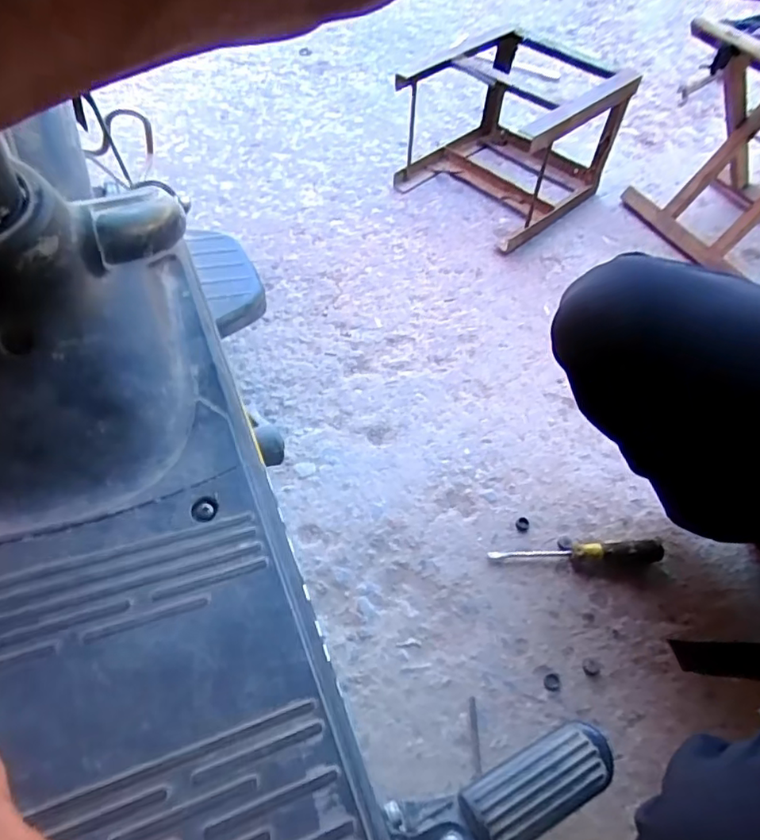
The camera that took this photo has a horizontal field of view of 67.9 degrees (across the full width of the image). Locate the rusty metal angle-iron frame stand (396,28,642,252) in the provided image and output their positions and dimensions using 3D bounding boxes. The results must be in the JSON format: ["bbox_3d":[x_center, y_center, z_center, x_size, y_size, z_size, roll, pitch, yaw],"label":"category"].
[{"bbox_3d":[0.246,-0.520,1.007,0.295,0.220,0.342,39,62,21],"label":"rusty metal angle-iron frame stand"}]

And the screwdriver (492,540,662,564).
[{"bbox_3d":[0.225,0.149,0.641,0.196,0.029,0.022,0,55,-3],"label":"screwdriver"}]

